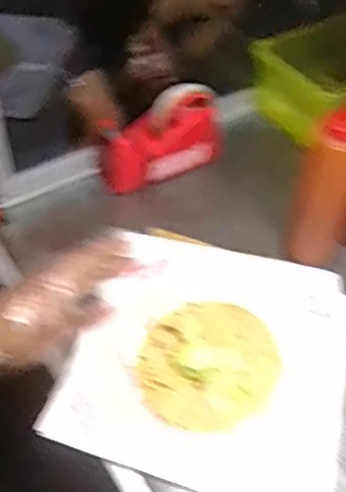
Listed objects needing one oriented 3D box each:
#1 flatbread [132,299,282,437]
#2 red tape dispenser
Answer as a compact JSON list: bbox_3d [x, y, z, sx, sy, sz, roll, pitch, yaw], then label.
[{"bbox_3d":[0.037,0.113,0.586,0.129,0.008,0.147,26,54,17],"label":"flatbread"},{"bbox_3d":[-0.015,-0.138,0.755,0.163,0.101,0.065,-20,55,-19],"label":"red tape dispenser"}]

